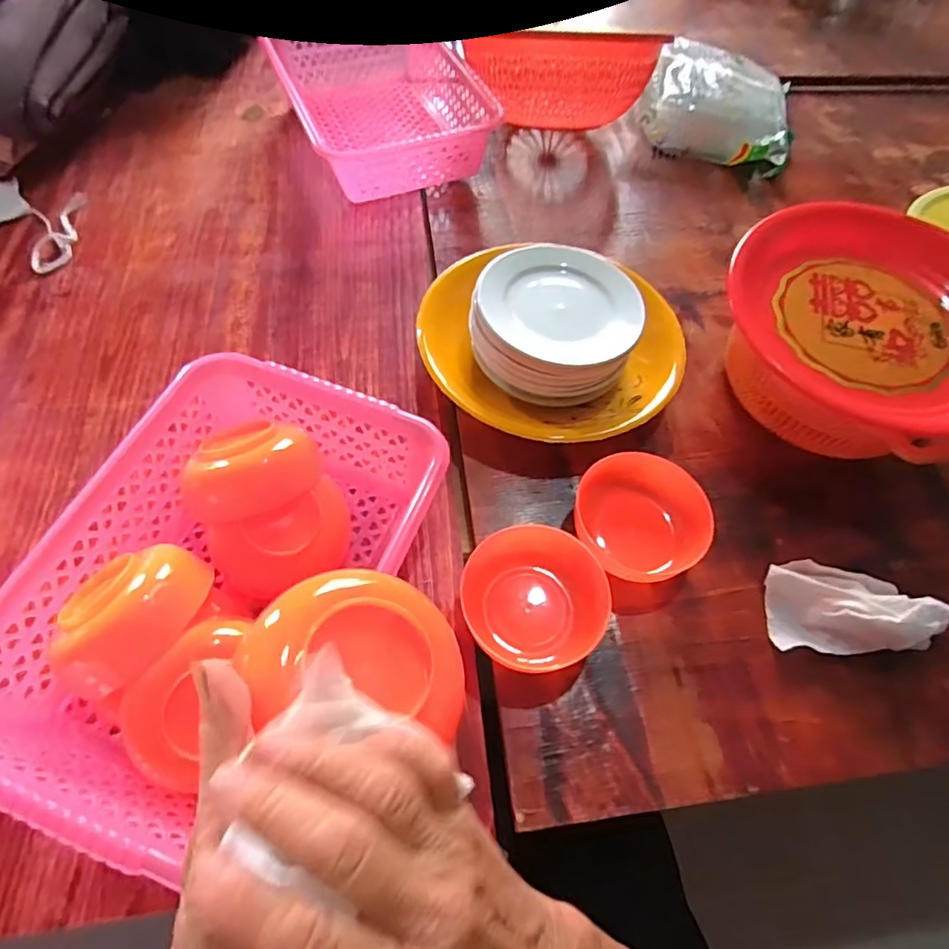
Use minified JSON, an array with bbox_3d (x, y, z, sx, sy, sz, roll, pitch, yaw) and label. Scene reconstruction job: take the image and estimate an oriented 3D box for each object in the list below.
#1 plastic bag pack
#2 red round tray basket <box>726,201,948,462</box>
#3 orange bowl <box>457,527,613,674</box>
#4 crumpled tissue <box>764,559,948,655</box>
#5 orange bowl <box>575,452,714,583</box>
[{"bbox_3d":[0.327,-0.499,0.767,0.197,0.064,0.167,16,61,6],"label":"plastic bag pack"},{"bbox_3d":[0.347,-0.120,0.522,0.232,0.102,0.251,1,60,-2],"label":"red round tray basket"},{"bbox_3d":[0.044,0.092,0.424,0.107,0.040,0.098,1,60,-2],"label":"orange bowl"},{"bbox_3d":[0.279,0.095,0.426,0.104,0.047,0.067,3,60,-1],"label":"crumpled tissue"},{"bbox_3d":[0.127,0.036,0.455,0.096,0.046,0.105,1,60,-2],"label":"orange bowl"}]

